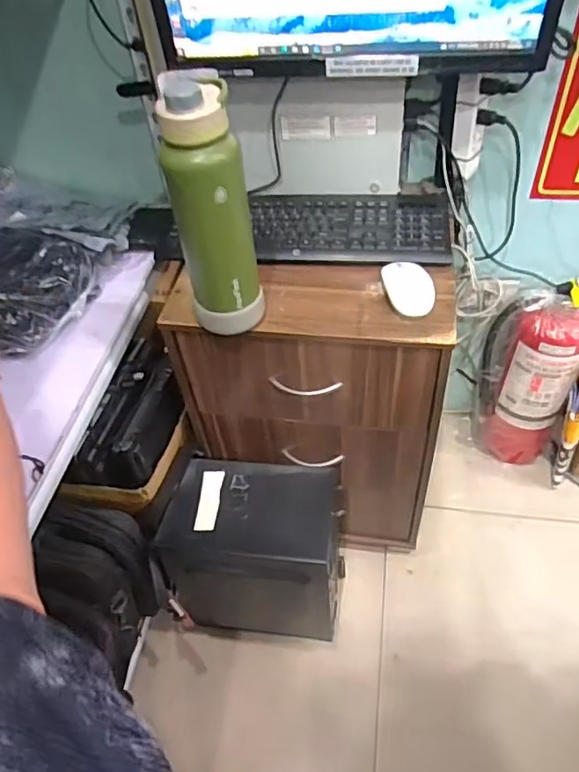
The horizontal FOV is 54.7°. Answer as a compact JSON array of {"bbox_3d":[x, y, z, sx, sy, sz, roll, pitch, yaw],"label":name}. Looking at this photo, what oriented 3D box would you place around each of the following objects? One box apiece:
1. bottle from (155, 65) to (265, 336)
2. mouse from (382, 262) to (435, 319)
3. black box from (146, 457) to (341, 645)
[{"bbox_3d":[-0.088,-0.193,0.654,0.084,0.287,0.069,0,49,6],"label":"bottle"},{"bbox_3d":[0.162,-0.136,0.764,0.057,0.024,0.092,-9,49,-3],"label":"mouse"},{"bbox_3d":[-0.057,0.298,1.030,0.301,0.343,0.204,3,49,8],"label":"black box"}]

